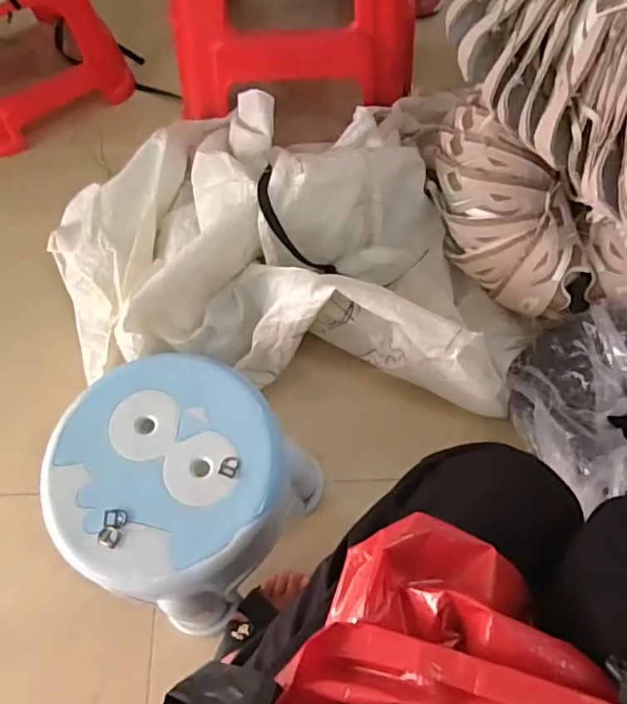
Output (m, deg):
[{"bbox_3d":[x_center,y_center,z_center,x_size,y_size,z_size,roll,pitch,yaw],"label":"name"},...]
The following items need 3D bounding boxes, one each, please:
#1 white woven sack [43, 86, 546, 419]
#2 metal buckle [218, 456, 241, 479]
[{"bbox_3d":[-0.038,-0.161,0.777,0.671,0.197,0.409,6,65,4],"label":"white woven sack"},{"bbox_3d":[-0.081,0.112,0.549,0.019,0.004,0.021,19,66,10],"label":"metal buckle"}]

